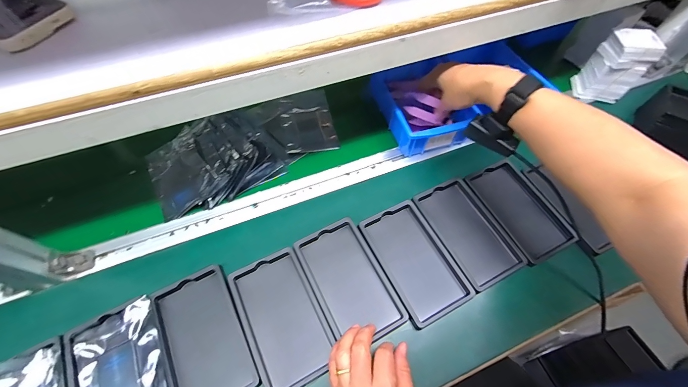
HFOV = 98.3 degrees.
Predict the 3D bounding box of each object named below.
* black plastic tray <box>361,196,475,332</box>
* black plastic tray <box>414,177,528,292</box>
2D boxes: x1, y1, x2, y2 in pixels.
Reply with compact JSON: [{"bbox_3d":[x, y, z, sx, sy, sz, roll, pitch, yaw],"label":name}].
[{"bbox_3d":[0.097,0.093,0.420,0.093,0.022,0.158,-23,62,-14],"label":"black plastic tray"},{"bbox_3d":[0.183,0.055,0.446,0.092,0.024,0.159,-23,62,-14],"label":"black plastic tray"}]

